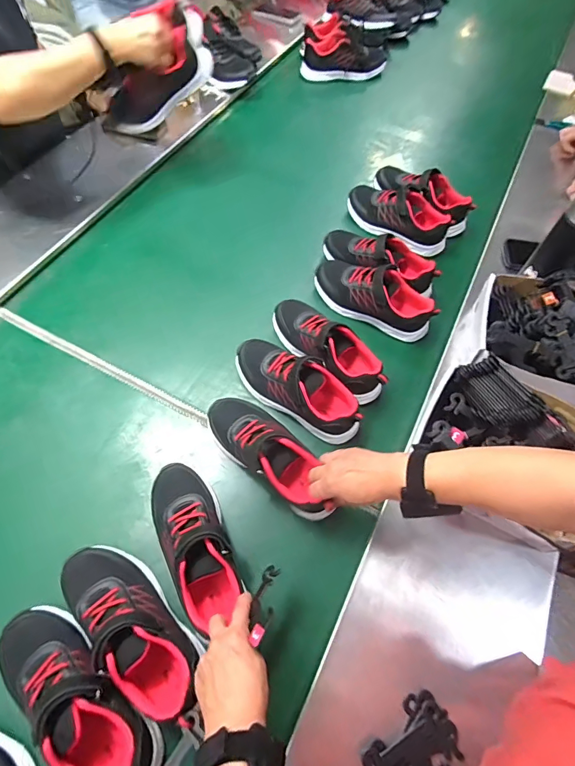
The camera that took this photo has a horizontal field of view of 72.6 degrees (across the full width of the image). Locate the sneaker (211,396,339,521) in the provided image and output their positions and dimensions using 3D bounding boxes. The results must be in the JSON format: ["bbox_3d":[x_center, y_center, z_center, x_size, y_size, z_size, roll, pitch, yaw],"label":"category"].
[{"bbox_3d":[-0.025,0.100,0.583,0.089,0.087,0.230,-40,65,-22],"label":"sneaker"}]

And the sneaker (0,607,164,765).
[{"bbox_3d":[-0.238,0.356,0.444,0.235,0.087,0.084,33,67,16],"label":"sneaker"}]

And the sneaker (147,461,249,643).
[{"bbox_3d":[-0.128,0.210,0.530,0.084,0.095,0.209,-21,66,-14],"label":"sneaker"}]

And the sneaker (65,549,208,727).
[{"bbox_3d":[-0.188,0.290,0.470,0.222,0.073,0.082,40,69,19],"label":"sneaker"}]

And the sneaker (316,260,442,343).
[{"bbox_3d":[0.161,-0.165,0.739,0.232,0.100,0.075,24,64,12],"label":"sneaker"}]

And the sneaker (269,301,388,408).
[{"bbox_3d":[0.070,-0.062,0.680,0.081,0.103,0.225,-32,66,-16],"label":"sneaker"}]

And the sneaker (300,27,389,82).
[{"bbox_3d":[0.188,-1.034,1.229,0.274,0.095,0.108,-15,63,-8],"label":"sneaker"}]

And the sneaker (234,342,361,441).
[{"bbox_3d":[0.012,0.005,0.645,0.238,0.091,0.087,35,67,17],"label":"sneaker"}]

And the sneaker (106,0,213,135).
[{"bbox_3d":[-0.276,-0.634,0.809,0.276,0.108,0.086,-35,65,13],"label":"sneaker"}]

